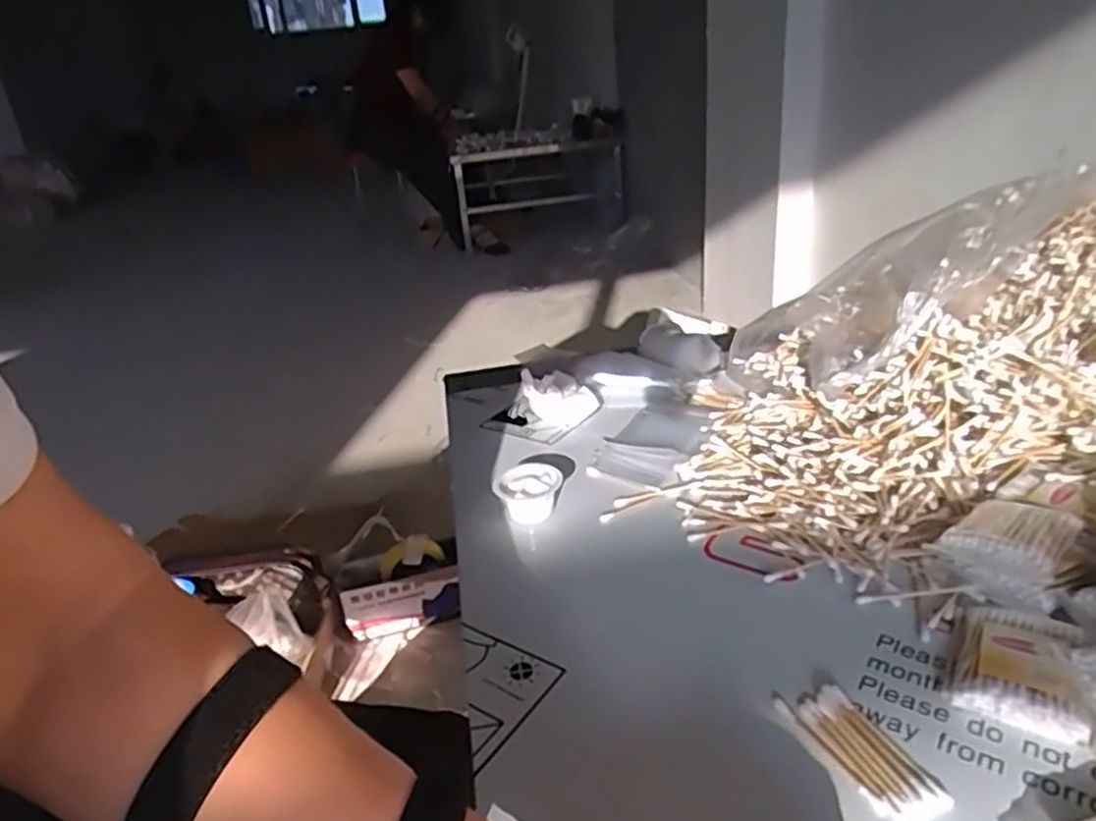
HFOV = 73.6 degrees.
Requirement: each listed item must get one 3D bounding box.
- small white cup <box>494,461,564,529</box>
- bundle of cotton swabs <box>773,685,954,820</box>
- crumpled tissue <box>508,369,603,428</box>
[{"bbox_3d":[-0.015,0.067,0.601,0.051,0.033,0.052,-11,25,-11],"label":"small white cup"},{"bbox_3d":[0.155,0.169,0.365,0.032,0.010,0.083,-15,27,-19],"label":"bundle of cotton swabs"},{"bbox_3d":[0.005,-0.014,0.750,0.076,0.043,0.071,-12,26,-14],"label":"crumpled tissue"}]

